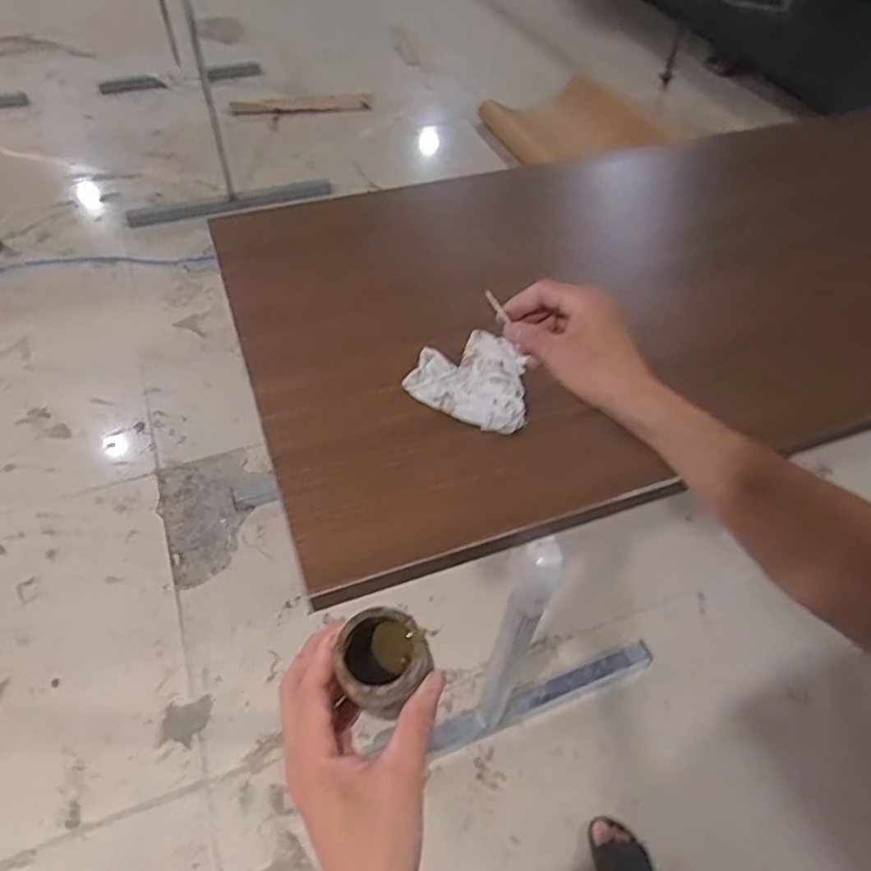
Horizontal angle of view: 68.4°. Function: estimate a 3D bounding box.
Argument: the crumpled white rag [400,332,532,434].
[{"bbox_3d":[0.045,-0.078,0.851,0.160,0.065,0.103,15,52,7],"label":"crumpled white rag"}]

